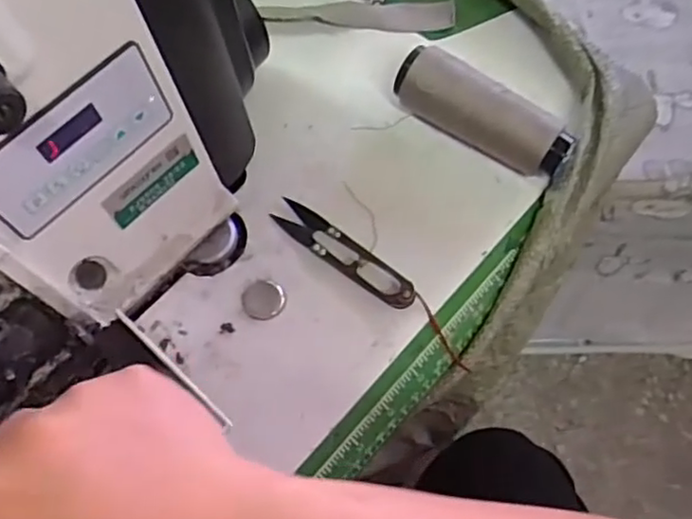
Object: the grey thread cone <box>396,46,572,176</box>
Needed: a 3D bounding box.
[{"bbox_3d":[0.082,-0.086,0.400,0.108,0.039,0.033,32,72,15],"label":"grey thread cone"}]

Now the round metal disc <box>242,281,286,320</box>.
[{"bbox_3d":[-0.048,0.023,0.382,0.024,0.004,0.024,2,67,4],"label":"round metal disc"}]

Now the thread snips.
[{"bbox_3d":[-0.002,-0.005,0.386,0.100,0.011,0.020,37,73,17],"label":"thread snips"}]

